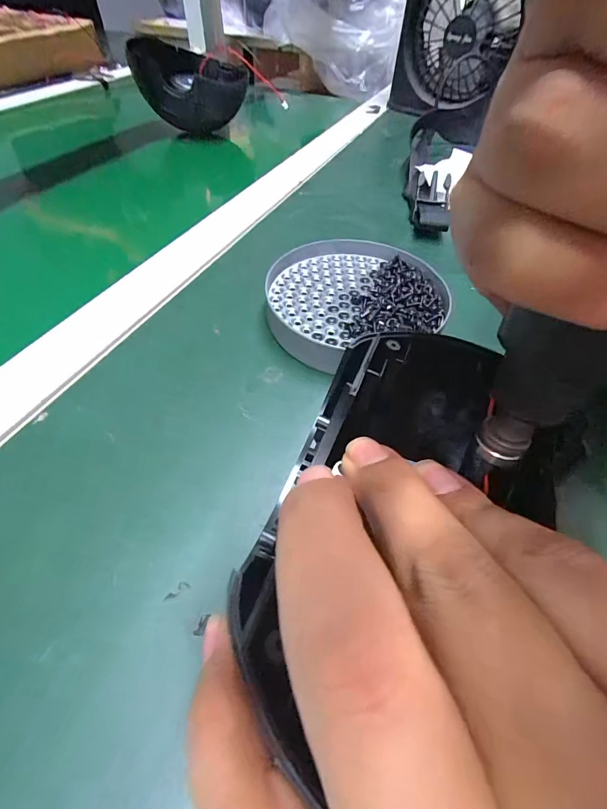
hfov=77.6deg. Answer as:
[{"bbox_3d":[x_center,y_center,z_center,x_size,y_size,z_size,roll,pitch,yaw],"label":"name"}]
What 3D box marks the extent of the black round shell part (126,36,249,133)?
[{"bbox_3d":[-0.128,-0.368,0.439,0.124,0.071,0.051,4,52,1],"label":"black round shell part"}]

